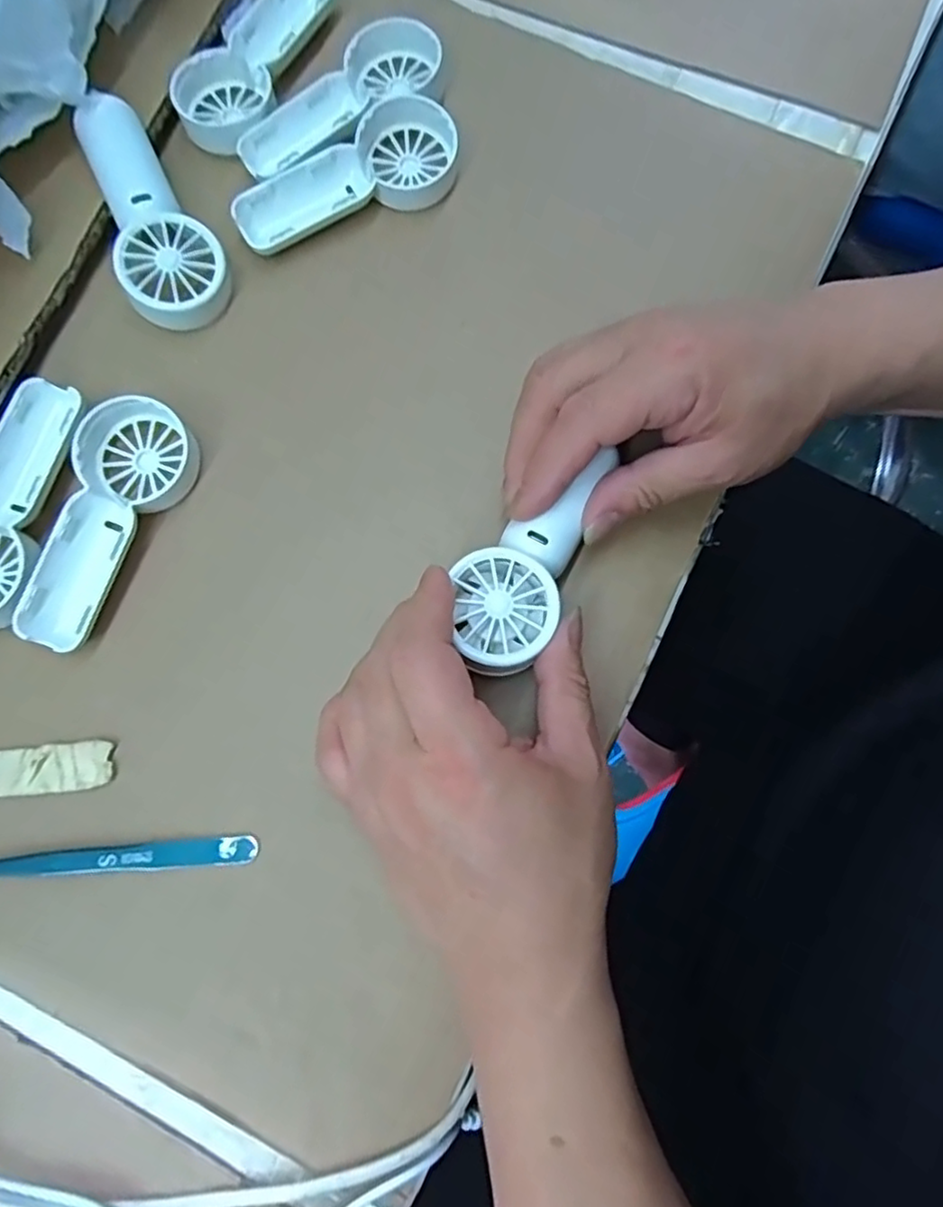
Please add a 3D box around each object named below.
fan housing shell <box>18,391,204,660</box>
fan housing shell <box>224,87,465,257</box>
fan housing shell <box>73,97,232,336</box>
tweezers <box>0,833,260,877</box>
[{"bbox_3d":[-0.160,-0.036,0.279,0.046,0.019,0.110,26,79,6],"label":"fan housing shell"},{"bbox_3d":[-0.060,-0.205,0.310,0.110,0.018,0.047,-22,78,-4],"label":"fan housing shell"},{"bbox_3d":[-0.153,-0.177,0.298,0.045,0.024,0.104,-33,82,-7],"label":"fan housing shell"},{"bbox_3d":[-0.149,0.103,0.258,0.124,0.005,0.011,-4,77,0],"label":"tweezers"}]

